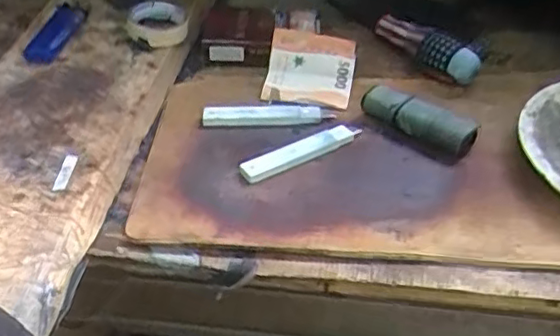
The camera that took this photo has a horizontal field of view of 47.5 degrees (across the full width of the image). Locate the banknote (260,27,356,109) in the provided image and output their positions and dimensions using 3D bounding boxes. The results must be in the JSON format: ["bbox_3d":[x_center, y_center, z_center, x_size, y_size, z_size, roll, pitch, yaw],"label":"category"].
[{"bbox_3d":[0.022,-0.077,0.492,0.066,0.025,0.071,6,41,7],"label":"banknote"}]

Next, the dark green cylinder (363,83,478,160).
[{"bbox_3d":[0.096,-0.034,0.442,0.080,0.021,0.024,22,45,24],"label":"dark green cylinder"}]

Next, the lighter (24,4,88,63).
[{"bbox_3d":[-0.183,-0.109,0.517,0.030,0.011,0.078,6,41,7],"label":"lighter"}]

